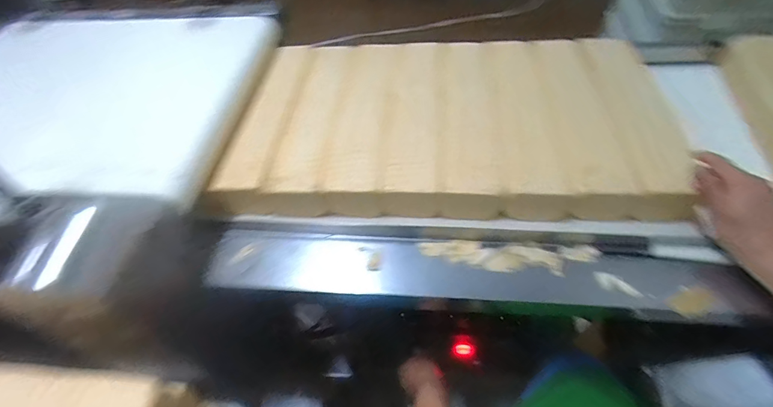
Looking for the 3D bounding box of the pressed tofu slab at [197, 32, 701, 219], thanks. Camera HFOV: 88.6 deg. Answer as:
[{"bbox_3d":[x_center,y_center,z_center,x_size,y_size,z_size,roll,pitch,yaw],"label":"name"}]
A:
[{"bbox_3d":[0.084,-0.145,0.596,0.599,0.061,0.375,1,51,1],"label":"pressed tofu slab"}]

